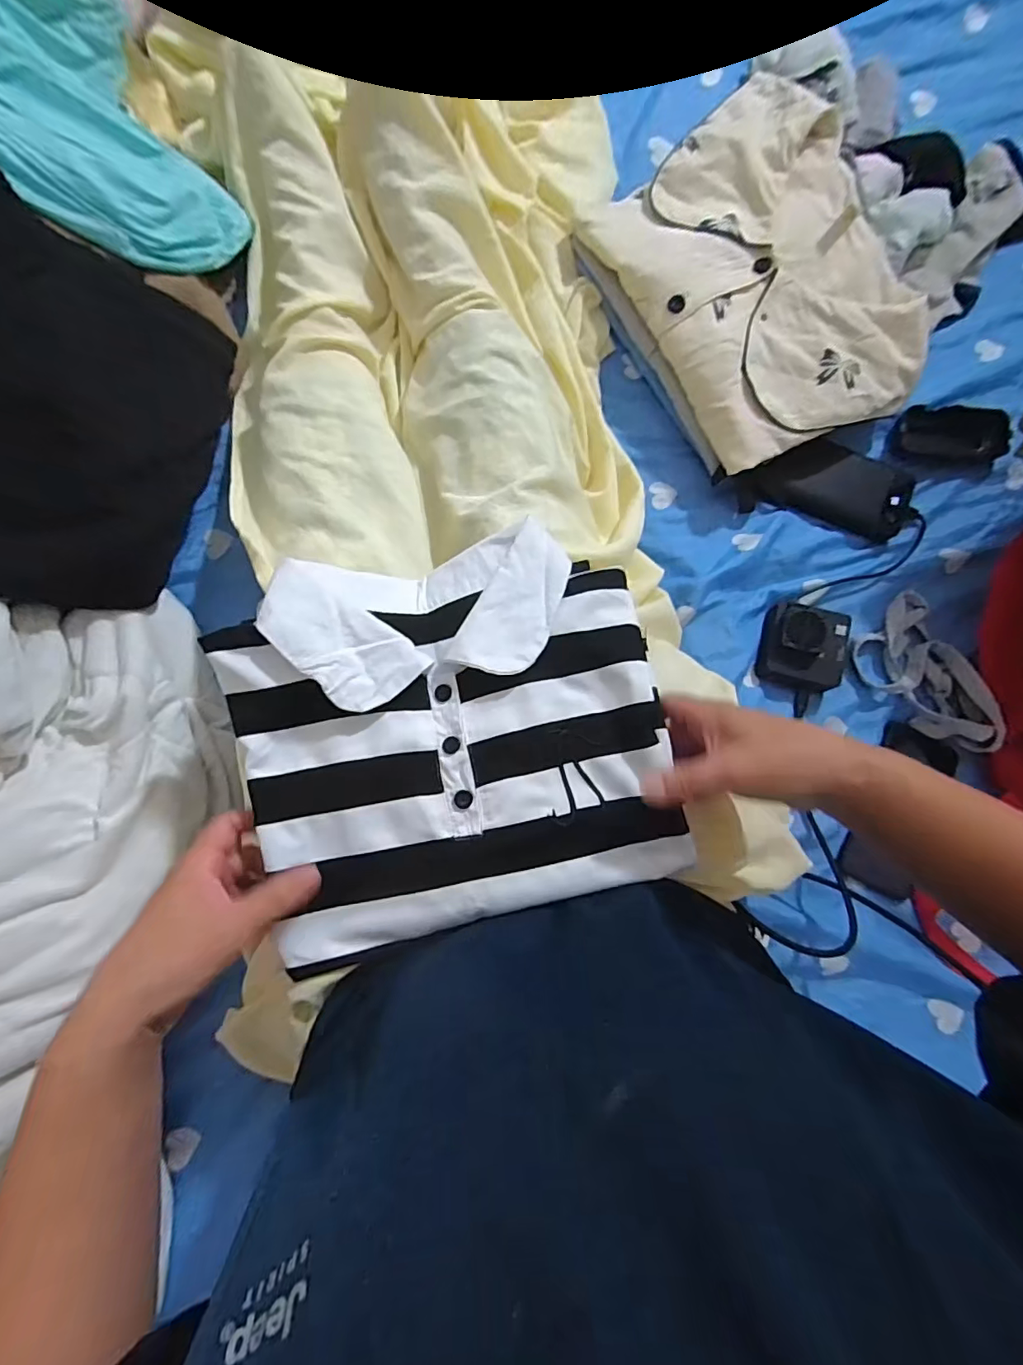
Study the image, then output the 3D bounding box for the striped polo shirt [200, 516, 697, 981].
[{"bbox_3d":[-0.037,0.030,0.363,0.272,0.048,0.247,-14,86,-7],"label":"striped polo shirt"}]

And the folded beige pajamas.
[{"bbox_3d":[0.247,-0.389,0.513,0.245,0.063,0.313,-30,88,-8],"label":"folded beige pajamas"}]

